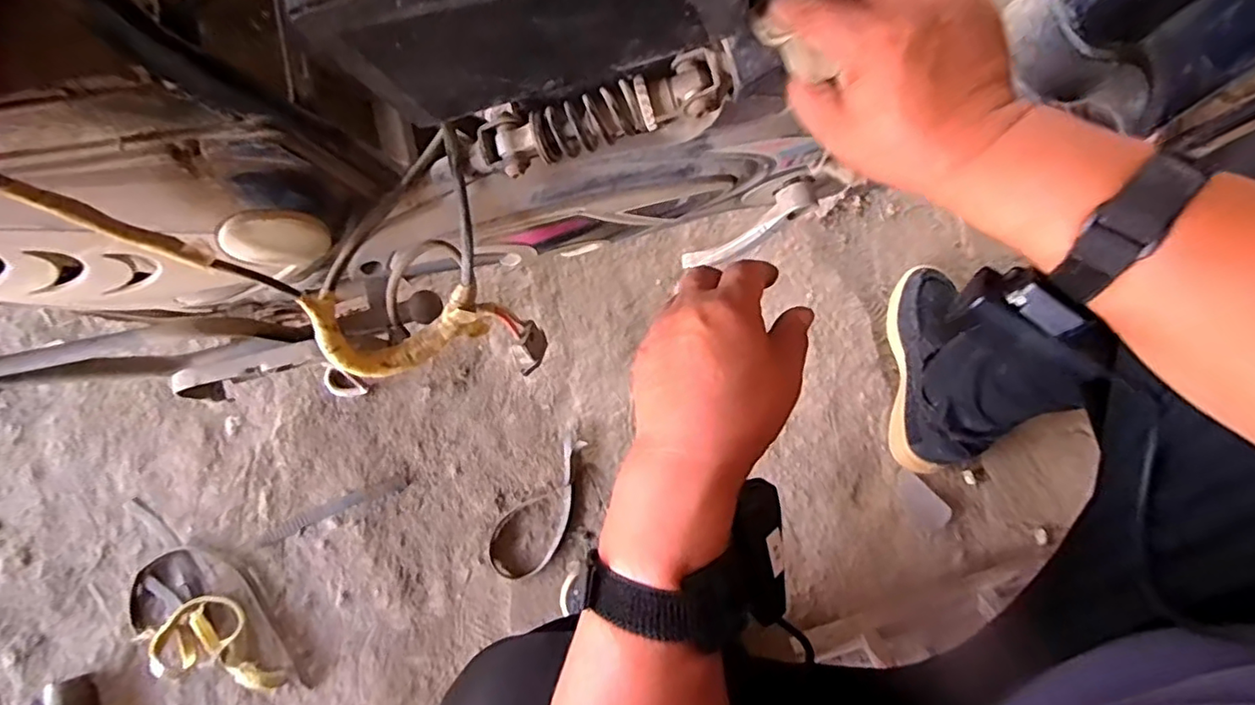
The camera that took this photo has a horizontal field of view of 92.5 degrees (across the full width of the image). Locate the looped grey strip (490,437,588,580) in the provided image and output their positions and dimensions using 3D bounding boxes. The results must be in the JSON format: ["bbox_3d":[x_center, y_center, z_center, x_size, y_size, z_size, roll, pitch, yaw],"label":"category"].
[{"bbox_3d":[-0.100,0.200,0.758,0.078,0.011,0.188,38,81,7],"label":"looped grey strip"}]

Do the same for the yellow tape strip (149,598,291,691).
[{"bbox_3d":[-0.484,0.349,0.722,0.159,0.029,0.092,13,79,2],"label":"yellow tape strip"}]

